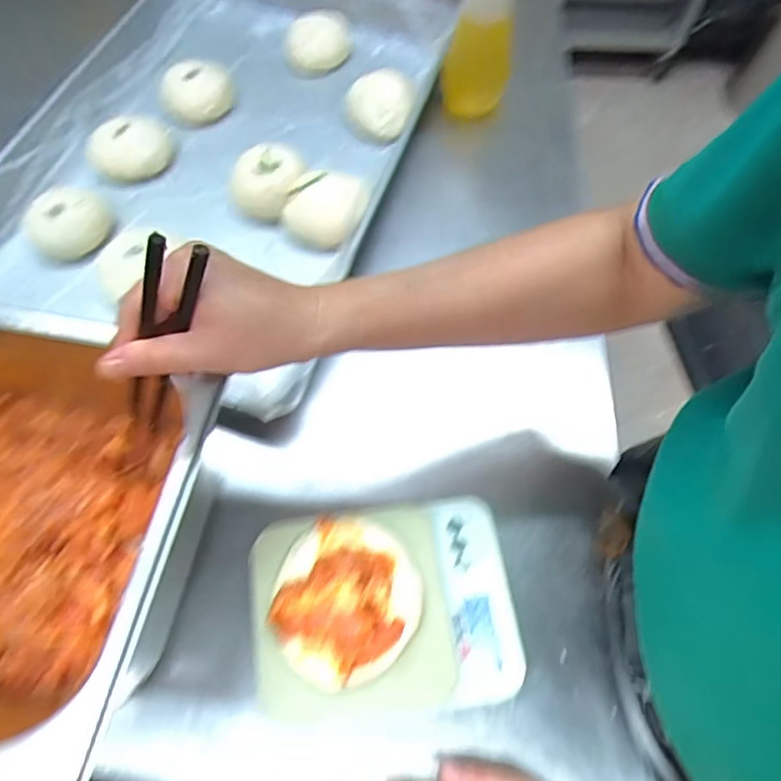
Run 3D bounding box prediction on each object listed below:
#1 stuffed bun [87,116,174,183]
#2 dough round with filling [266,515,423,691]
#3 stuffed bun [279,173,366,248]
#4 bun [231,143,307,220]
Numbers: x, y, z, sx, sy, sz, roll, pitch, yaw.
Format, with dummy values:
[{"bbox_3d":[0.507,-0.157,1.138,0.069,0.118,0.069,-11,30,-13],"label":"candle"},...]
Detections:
[{"bbox_3d":[-0.321,-0.301,0.682,0.096,0.050,0.096,0,63,0],"label":"stuffed bun"},{"bbox_3d":[-0.034,0.143,0.398,0.105,0.030,0.106,0,63,0],"label":"dough round with filling"},{"bbox_3d":[-0.072,-0.194,0.603,0.092,0.056,0.066,18,65,8],"label":"stuffed bun"},{"bbox_3d":[-0.135,-0.231,0.621,0.085,0.053,0.067,-7,64,-4],"label":"bun"}]

